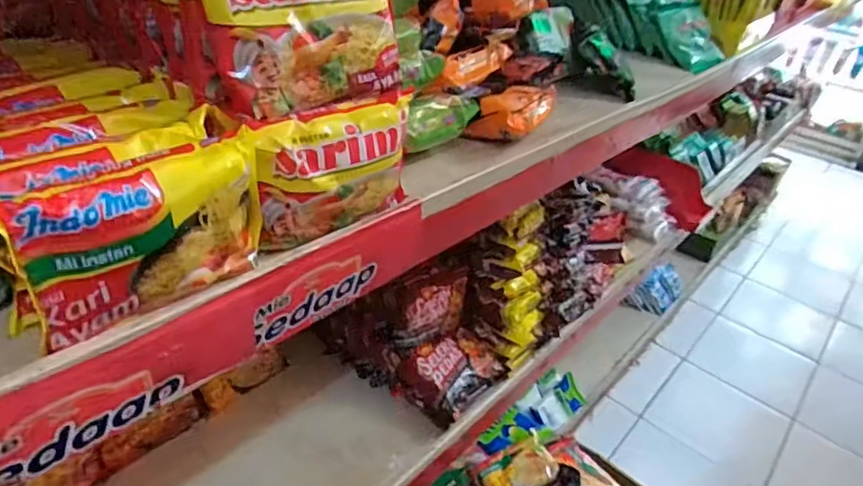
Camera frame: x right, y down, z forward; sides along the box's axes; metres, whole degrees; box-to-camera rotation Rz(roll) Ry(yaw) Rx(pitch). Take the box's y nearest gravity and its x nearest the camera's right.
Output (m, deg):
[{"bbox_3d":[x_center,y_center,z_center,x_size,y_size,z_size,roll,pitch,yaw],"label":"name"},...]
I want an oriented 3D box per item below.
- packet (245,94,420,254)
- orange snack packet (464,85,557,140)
[{"bbox_3d":[-0.065,-0.050,0.386,0.117,0.086,0.025,-22,43,-36],"label":"packet"},{"bbox_3d":[0.092,-0.144,0.602,0.051,0.037,0.139,23,37,24],"label":"orange snack packet"}]

